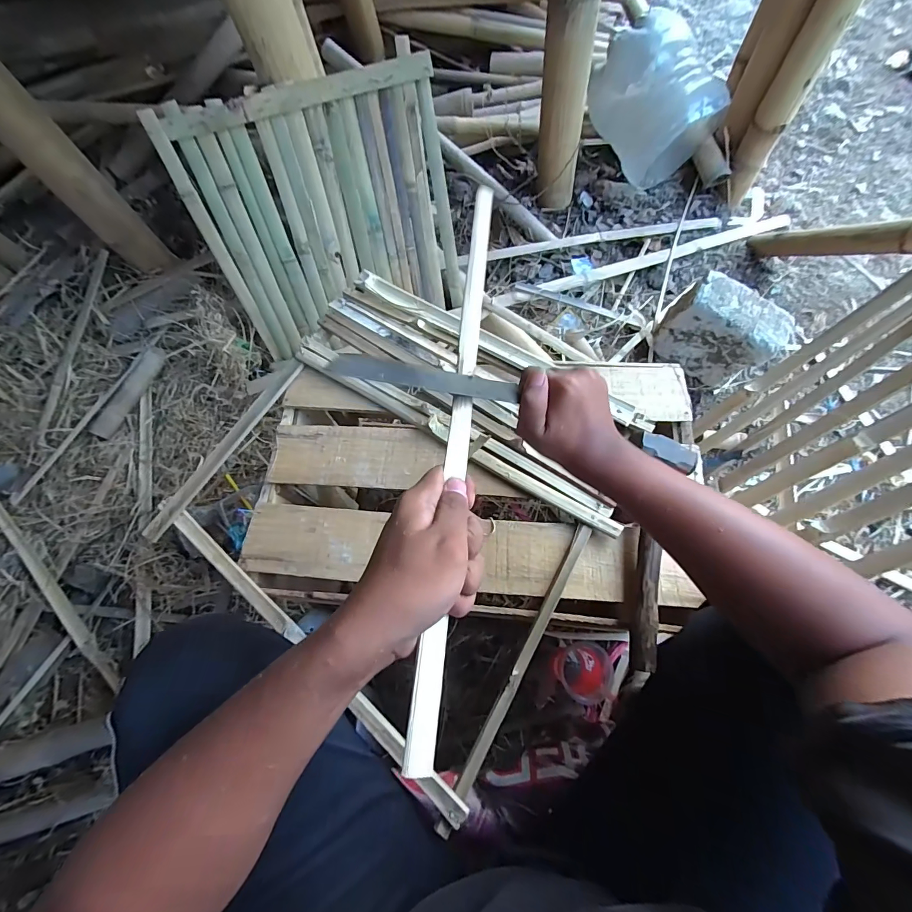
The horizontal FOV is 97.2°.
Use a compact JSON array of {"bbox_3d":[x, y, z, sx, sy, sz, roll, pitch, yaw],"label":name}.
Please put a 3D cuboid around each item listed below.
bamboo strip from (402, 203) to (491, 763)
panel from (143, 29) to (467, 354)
[{"bbox_3d":[0.007,-0.053,0.341,0.018,0.011,0.523,5,65,3],"label":"bamboo strip"},{"bbox_3d":[-0.259,-0.475,0.821,0.470,0.431,0.024,-15,39,0],"label":"panel"}]

